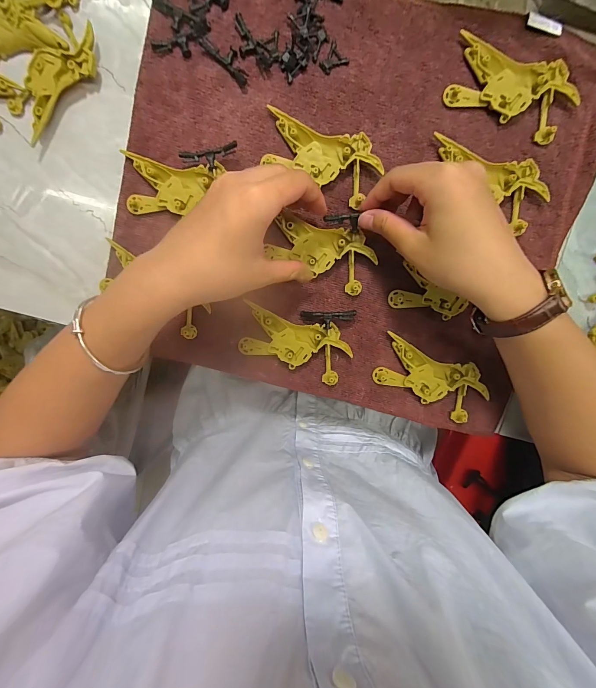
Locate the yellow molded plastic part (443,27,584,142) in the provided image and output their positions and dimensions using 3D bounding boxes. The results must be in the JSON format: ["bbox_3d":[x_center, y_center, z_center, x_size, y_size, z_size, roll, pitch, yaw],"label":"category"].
[{"bbox_3d":[0.172,-0.207,0.250,0.097,0.011,0.049,22,98,-2],"label":"yellow molded plastic part"}]

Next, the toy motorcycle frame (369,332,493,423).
[{"bbox_3d":[0.123,0.031,0.286,0.096,0.013,0.051,26,98,-3],"label":"toy motorcycle frame"}]

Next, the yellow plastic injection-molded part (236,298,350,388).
[{"bbox_3d":[-0.003,-0.001,0.285,0.096,0.010,0.049,20,98,-2],"label":"yellow plastic injection-molded part"}]

